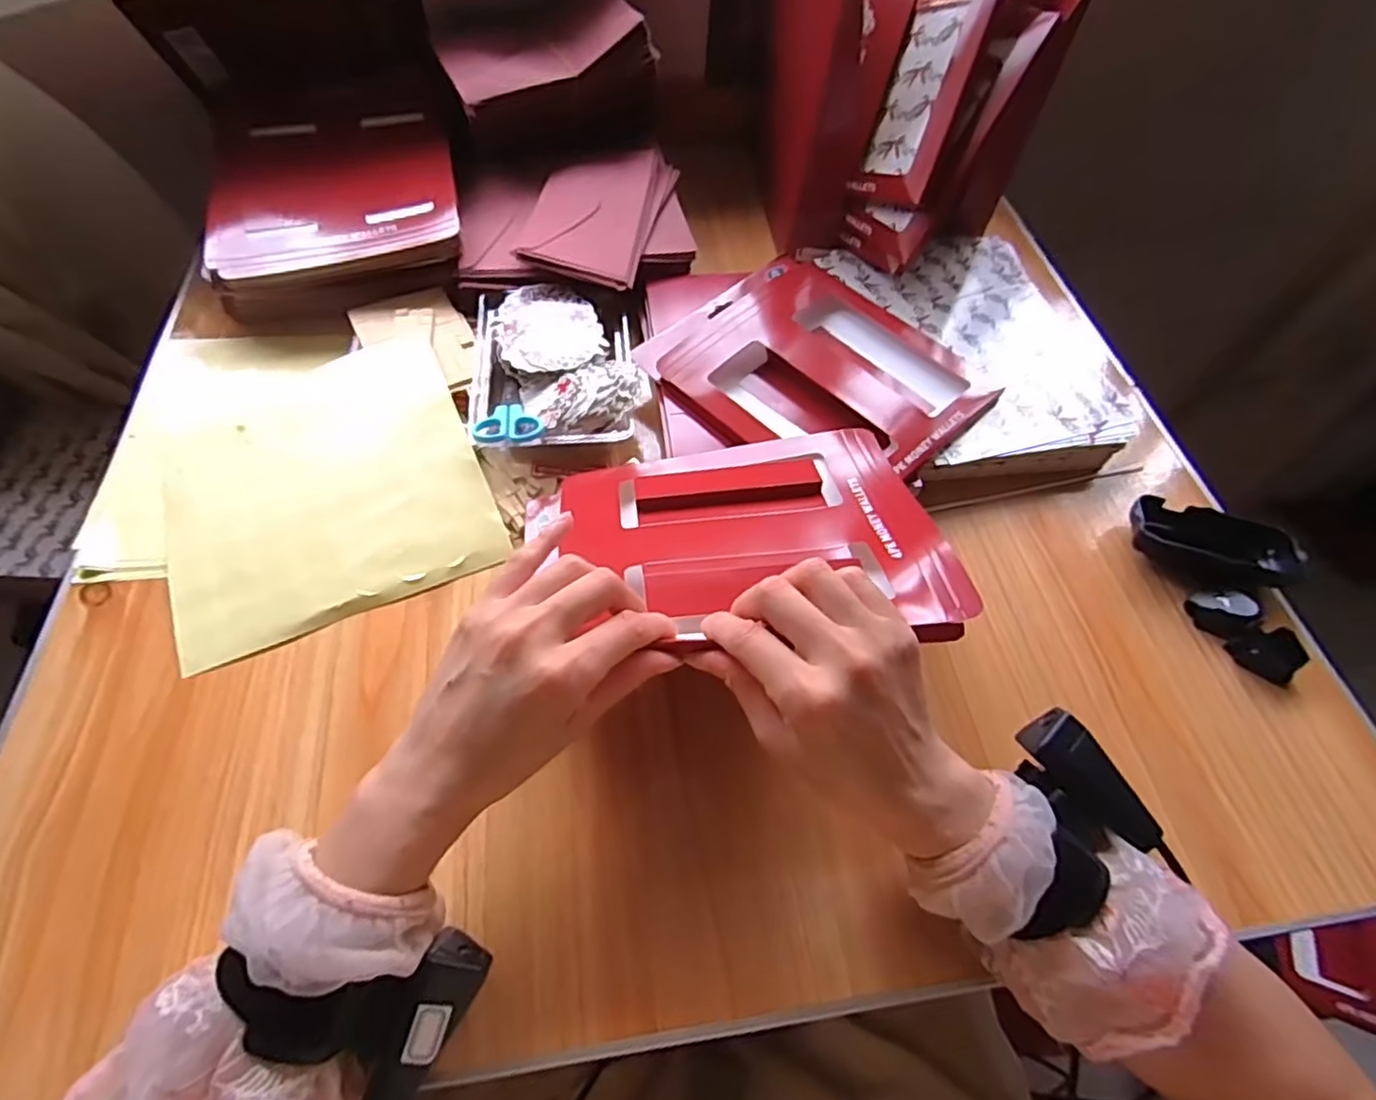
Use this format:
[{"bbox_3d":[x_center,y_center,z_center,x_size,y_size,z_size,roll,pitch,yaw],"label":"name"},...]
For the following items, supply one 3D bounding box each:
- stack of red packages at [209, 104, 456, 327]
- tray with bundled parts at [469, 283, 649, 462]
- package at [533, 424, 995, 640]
[{"bbox_3d":[-0.316,-0.312,0.603,0.205,0.070,0.217,-12,59,-12],"label":"stack of red packages"},{"bbox_3d":[-0.104,-0.143,0.549,0.134,0.055,0.167,-3,58,-6],"label":"tray with bundled parts"},{"bbox_3d":[0.023,-0.008,0.415,0.254,0.023,0.184,-5,39,0],"label":"package"}]

